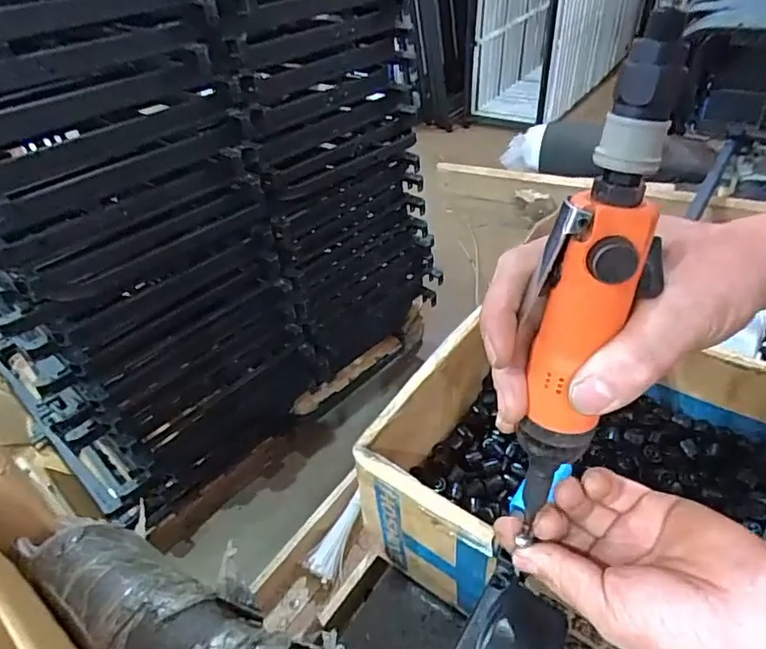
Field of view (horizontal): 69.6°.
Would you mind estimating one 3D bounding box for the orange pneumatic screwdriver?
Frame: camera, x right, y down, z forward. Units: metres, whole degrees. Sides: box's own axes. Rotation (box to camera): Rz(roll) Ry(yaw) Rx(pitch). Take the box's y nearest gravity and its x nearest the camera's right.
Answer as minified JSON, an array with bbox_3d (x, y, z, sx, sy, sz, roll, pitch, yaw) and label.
[{"bbox_3d":[0.096,-0.010,0.255,0.037,0.228,0.030,23,32,31],"label":"orange pneumatic screwdriver"}]

